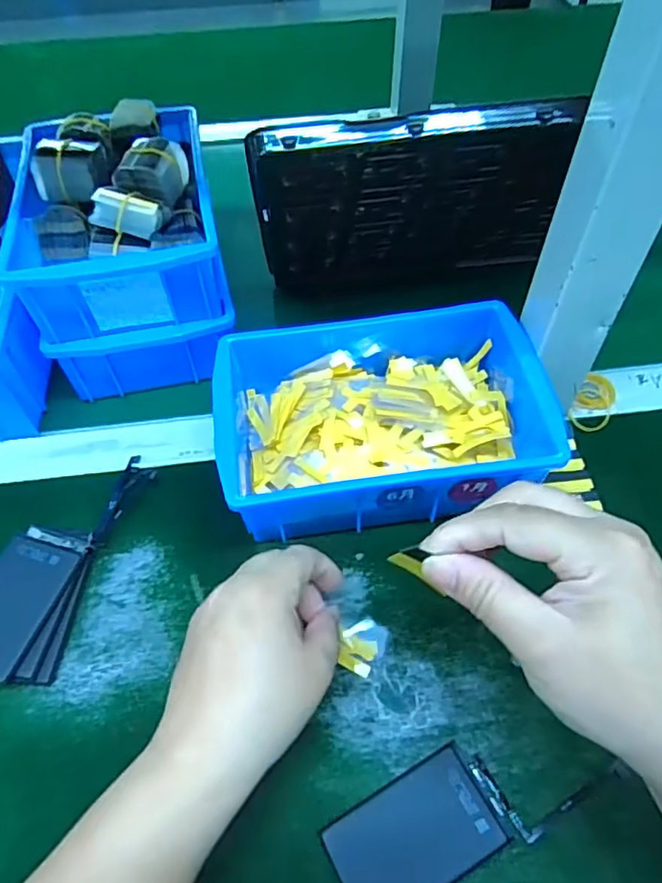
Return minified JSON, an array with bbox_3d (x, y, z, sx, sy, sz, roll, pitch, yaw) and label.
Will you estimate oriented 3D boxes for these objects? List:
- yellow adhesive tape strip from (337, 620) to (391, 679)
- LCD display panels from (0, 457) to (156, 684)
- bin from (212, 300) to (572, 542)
[{"bbox_3d":[0.018,0.114,0.331,0.022,0.005,0.031,30,57,21],"label":"yellow adhesive tape strip"},{"bbox_3d":[-0.166,0.068,0.356,0.058,0.011,0.150,20,51,-5],"label":"LCD display panels"},{"bbox_3d":[0.029,-0.020,0.392,0.202,0.066,0.159,-7,53,-4],"label":"bin"}]

